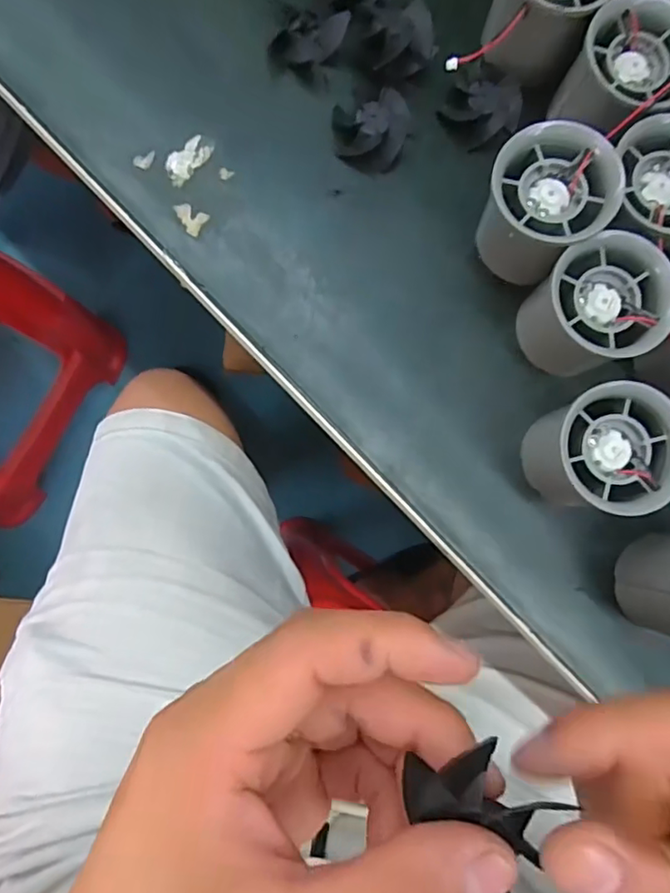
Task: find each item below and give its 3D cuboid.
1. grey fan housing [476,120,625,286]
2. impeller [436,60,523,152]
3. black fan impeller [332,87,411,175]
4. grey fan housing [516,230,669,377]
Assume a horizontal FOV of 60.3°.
[{"bbox_3d":[0.095,-0.113,0.274,0.054,0.057,0.047,36,84,-1],"label":"grey fan housing"},{"bbox_3d":[0.078,-0.178,0.304,0.039,0.015,0.036,0,85,-4],"label":"impeller"},{"bbox_3d":[0.019,-0.163,0.300,0.036,0.016,0.035,-8,86,-5],"label":"black fan impeller"},{"bbox_3d":[0.122,-0.065,0.277,0.055,0.052,0.053,0,85,-4],"label":"grey fan housing"}]

